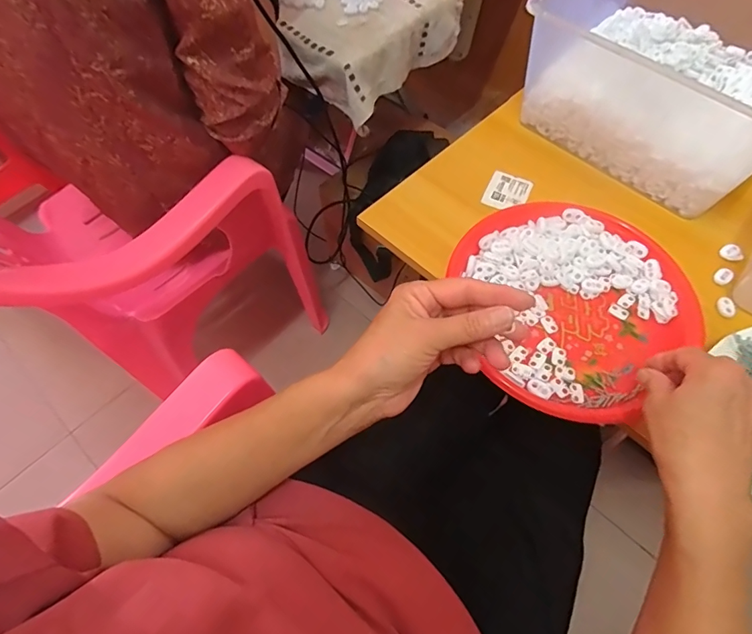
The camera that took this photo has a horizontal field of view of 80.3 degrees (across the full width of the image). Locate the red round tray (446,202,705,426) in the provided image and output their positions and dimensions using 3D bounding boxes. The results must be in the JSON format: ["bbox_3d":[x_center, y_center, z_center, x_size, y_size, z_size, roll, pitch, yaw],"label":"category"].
[{"bbox_3d":[0.189,-0.020,0.448,0.223,0.025,0.220,0,62,0],"label":"red round tray"}]

